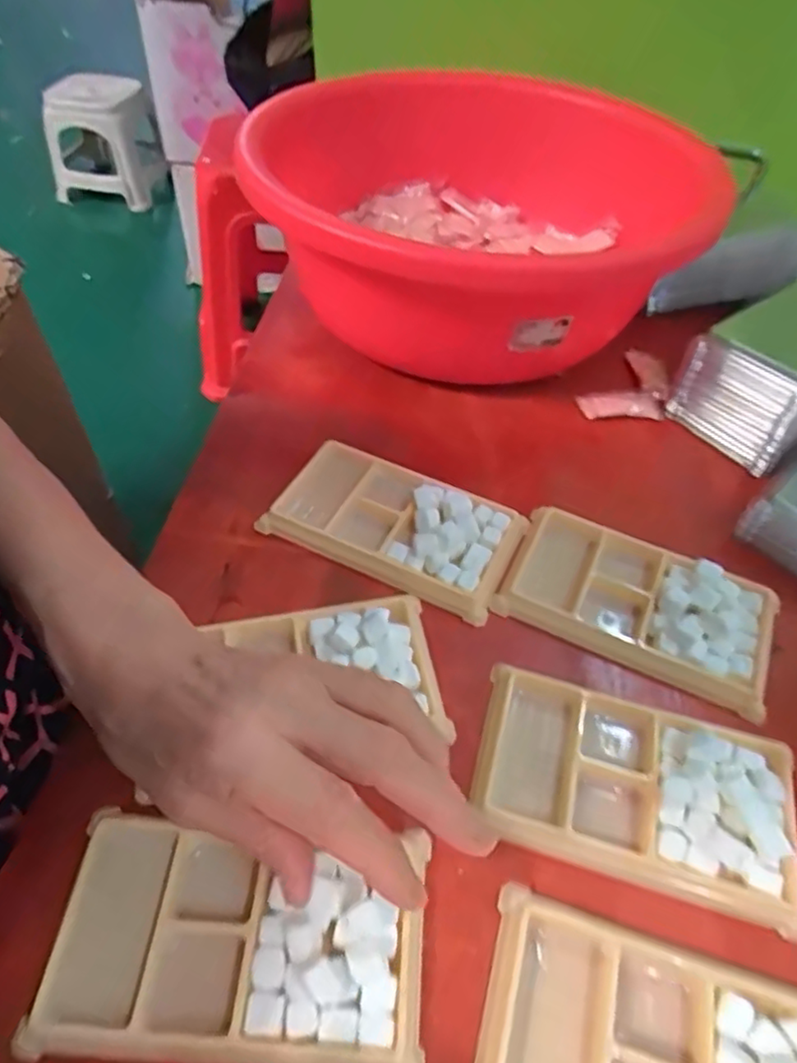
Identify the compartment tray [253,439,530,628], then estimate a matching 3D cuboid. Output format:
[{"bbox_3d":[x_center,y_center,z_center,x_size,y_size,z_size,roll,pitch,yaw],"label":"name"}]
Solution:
[{"bbox_3d":[-0.002,-0.007,0.368,0.134,0.019,0.073,21,53,16],"label":"compartment tray"}]

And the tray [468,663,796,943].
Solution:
[{"bbox_3d":[0.100,0.106,0.275,0.130,0.017,0.073,15,52,11],"label":"tray"}]

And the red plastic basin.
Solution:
[{"bbox_3d":[0.049,-0.204,0.462,0.283,0.134,0.283,0,50,0],"label":"red plastic basin"}]

